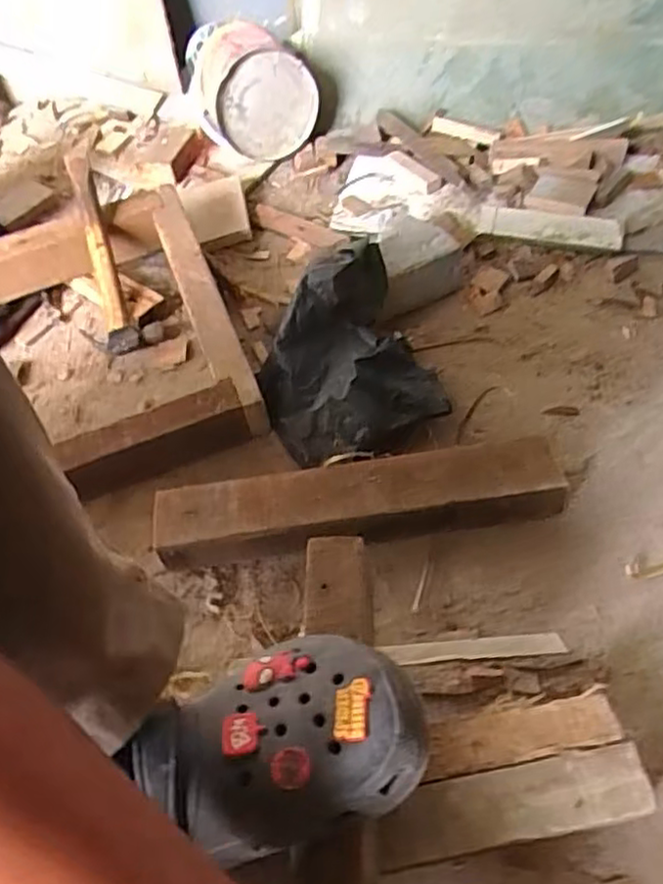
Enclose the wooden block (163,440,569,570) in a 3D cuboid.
[{"bbox_3d":[0.026,0.060,0.634,0.367,0.049,0.069,-8,51,0],"label":"wooden block"}]

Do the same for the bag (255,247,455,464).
[{"bbox_3d":[0.009,-0.093,0.703,0.176,0.111,0.211,-23,53,-12],"label":"bag"}]

